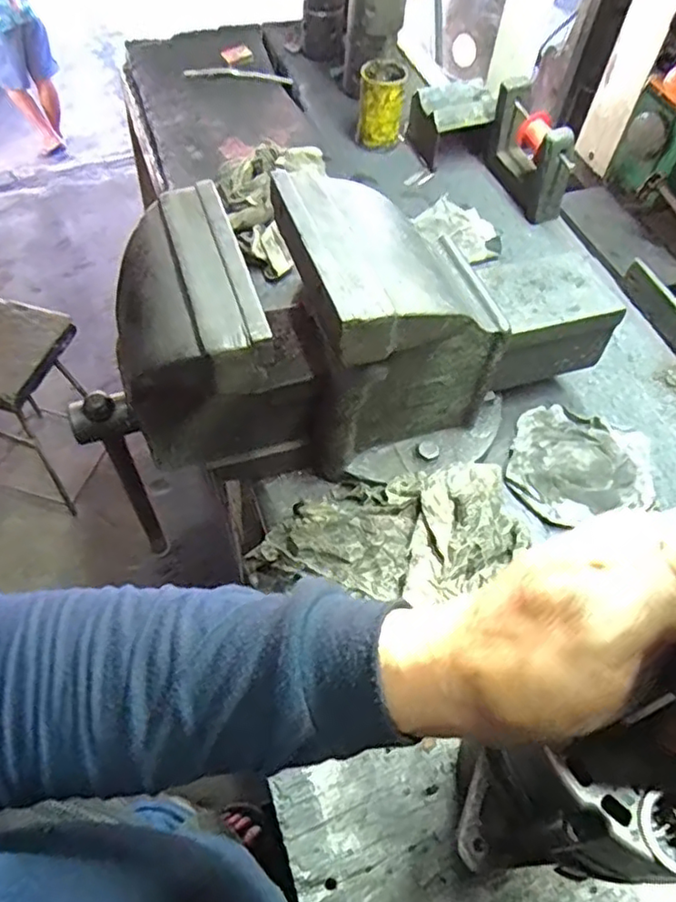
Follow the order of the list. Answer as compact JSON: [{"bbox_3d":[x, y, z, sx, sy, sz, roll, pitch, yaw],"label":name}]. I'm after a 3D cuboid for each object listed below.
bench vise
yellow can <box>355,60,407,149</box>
[{"bbox_3d":[0.021,-0.125,0.614,0.560,0.238,0.193,-20,61,-16],"label":"bench vise"},{"bbox_3d":[0.072,-0.576,1.023,0.076,0.104,0.082,2,57,-3],"label":"yellow can"}]

